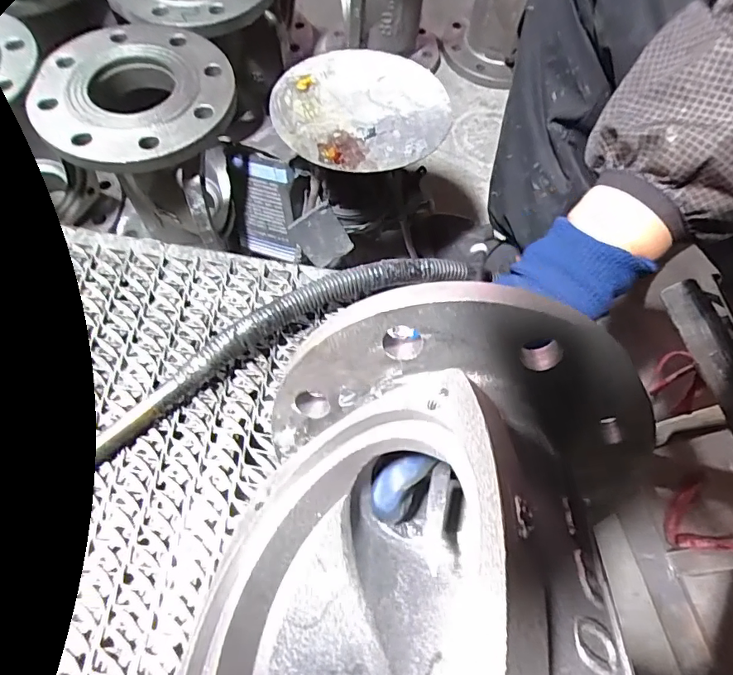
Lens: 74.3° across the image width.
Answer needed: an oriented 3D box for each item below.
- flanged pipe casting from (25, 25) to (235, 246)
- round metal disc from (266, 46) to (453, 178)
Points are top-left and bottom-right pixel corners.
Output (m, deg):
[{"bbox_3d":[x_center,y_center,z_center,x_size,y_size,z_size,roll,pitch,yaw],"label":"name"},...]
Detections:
[{"bbox_3d":[-0.228,-0.202,0.549,0.184,0.188,0.199,-5,65,-5],"label":"flanged pipe casting"},{"bbox_3d":[-0.004,-0.220,0.462,0.164,0.011,0.159,0,65,0],"label":"round metal disc"}]

